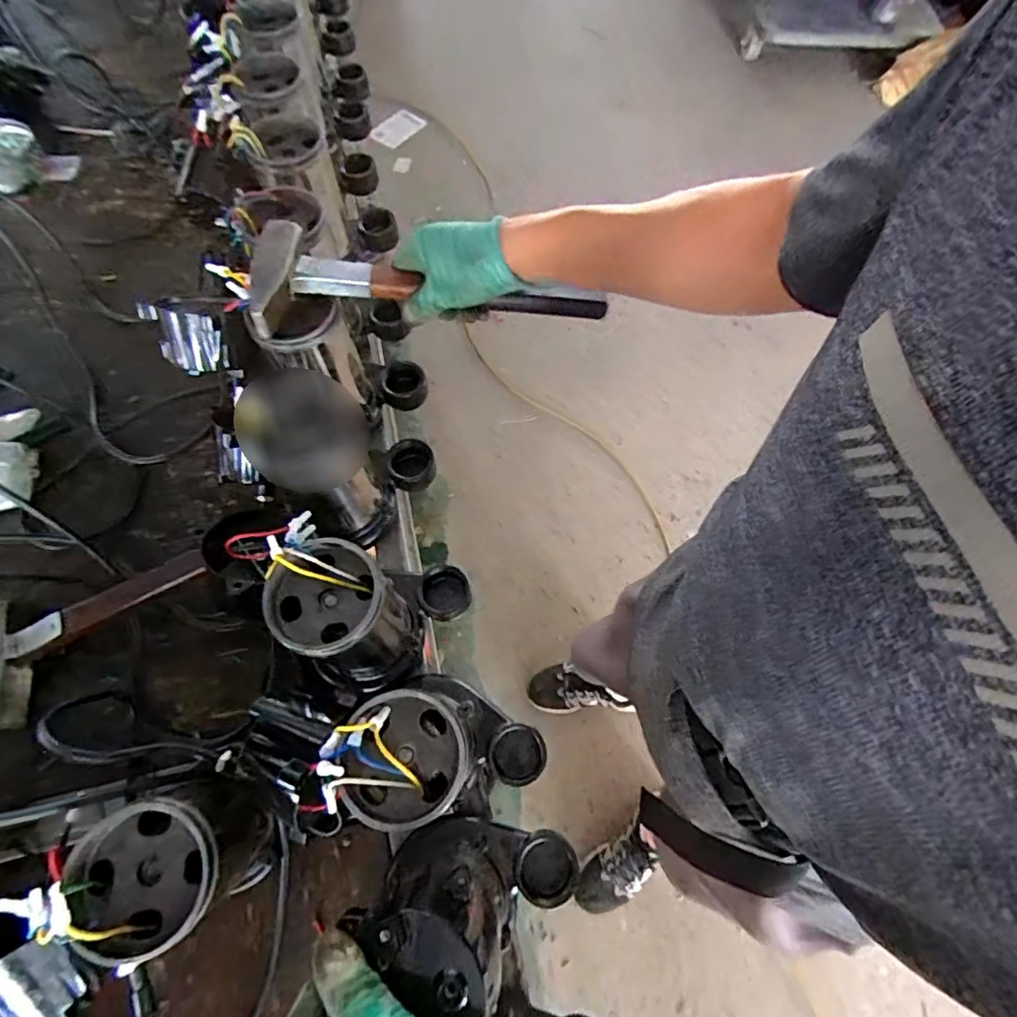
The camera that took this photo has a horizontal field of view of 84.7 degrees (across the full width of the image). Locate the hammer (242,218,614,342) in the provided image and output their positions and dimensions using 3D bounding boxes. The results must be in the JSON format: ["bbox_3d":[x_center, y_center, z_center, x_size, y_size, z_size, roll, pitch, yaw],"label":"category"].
[{"bbox_3d":[-0.074,-0.207,0.538,0.338,0.034,0.122,4,66,-7],"label":"hammer"}]

